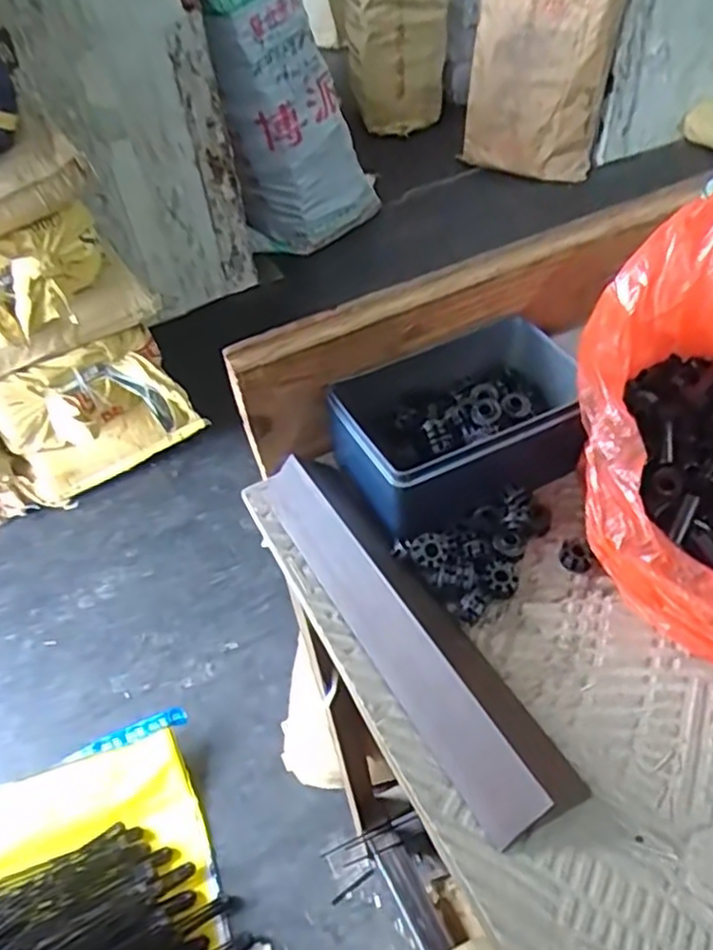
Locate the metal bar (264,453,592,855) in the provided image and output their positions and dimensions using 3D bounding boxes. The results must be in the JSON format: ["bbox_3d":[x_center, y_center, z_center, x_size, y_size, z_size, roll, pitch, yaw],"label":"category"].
[{"bbox_3d":[0.021,0.069,0.371,0.050,0.027,0.241,-25,50,-18],"label":"metal bar"}]

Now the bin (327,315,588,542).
[{"bbox_3d":[0.071,-0.033,0.433,0.168,0.059,0.102,-25,50,-18],"label":"bin"}]

